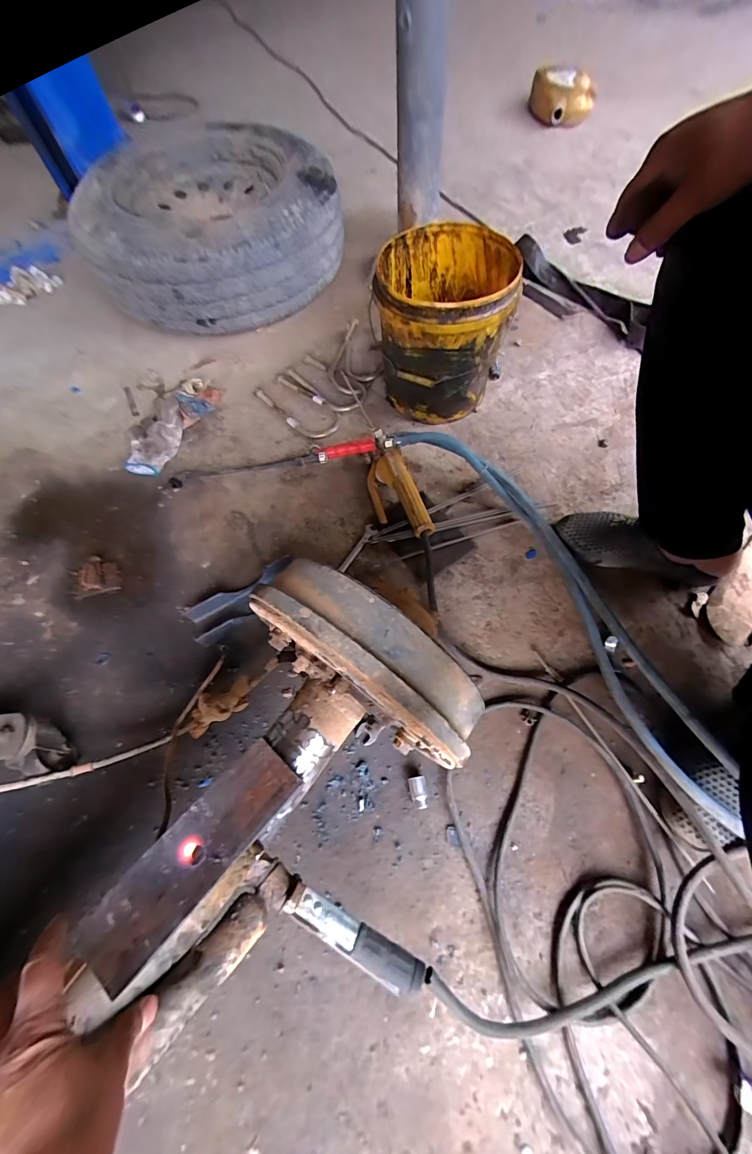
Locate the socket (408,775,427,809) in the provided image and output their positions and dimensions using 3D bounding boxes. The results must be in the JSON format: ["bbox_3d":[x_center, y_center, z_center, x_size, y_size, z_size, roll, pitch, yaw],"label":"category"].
[{"bbox_3d":[0.061,0.307,0.552,0.023,0.027,0.040,-8,65,-1],"label":"socket"}]

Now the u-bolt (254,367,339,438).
[{"bbox_3d":[-0.178,-0.410,0.912,0.110,0.023,0.229,-40,69,-15],"label":"u-bolt"}]

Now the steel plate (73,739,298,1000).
[{"bbox_3d":[-0.158,0.241,0.342,0.063,0.005,0.194,40,65,15],"label":"steel plate"}]

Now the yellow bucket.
[{"bbox_3d":[0.133,-0.501,0.799,0.241,0.272,0.251,4,65,5],"label":"yellow bucket"}]

